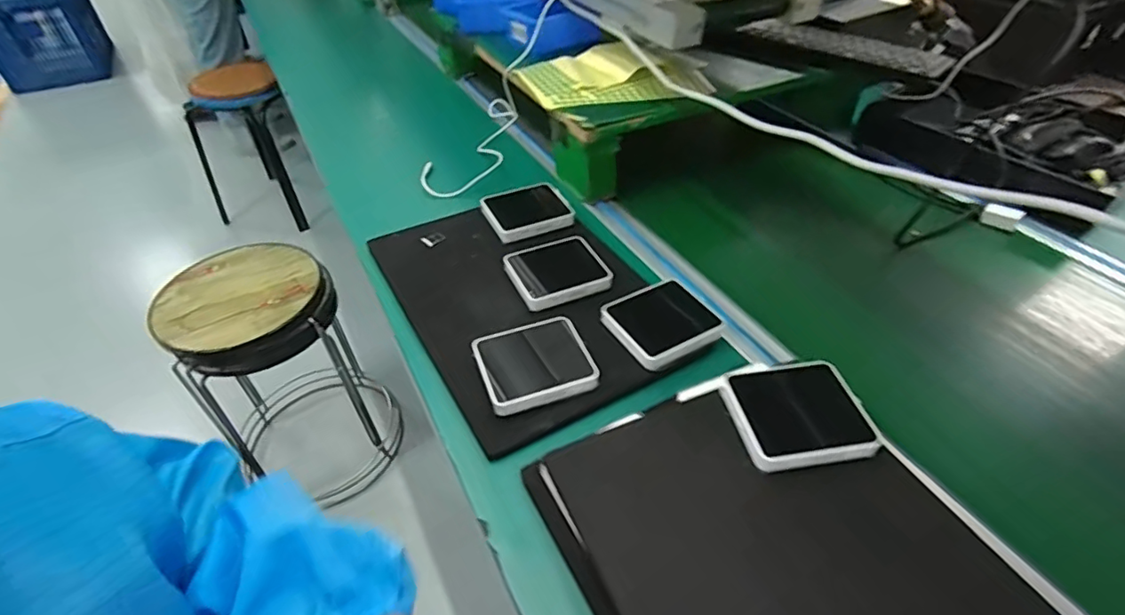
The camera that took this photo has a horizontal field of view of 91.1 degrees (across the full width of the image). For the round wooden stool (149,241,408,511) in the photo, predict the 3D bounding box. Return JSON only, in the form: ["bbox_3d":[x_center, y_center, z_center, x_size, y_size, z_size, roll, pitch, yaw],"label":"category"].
[{"bbox_3d":[-0.565,0.138,1.176,0.304,0.493,0.321,-1,44,1],"label":"round wooden stool"}]

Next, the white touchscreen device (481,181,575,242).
[{"bbox_3d":[-0.046,-0.126,0.705,0.101,0.015,0.094,-19,47,-17],"label":"white touchscreen device"}]

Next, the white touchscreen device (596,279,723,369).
[{"bbox_3d":[0.104,0.014,0.561,0.107,0.018,0.090,-22,48,-20],"label":"white touchscreen device"}]

